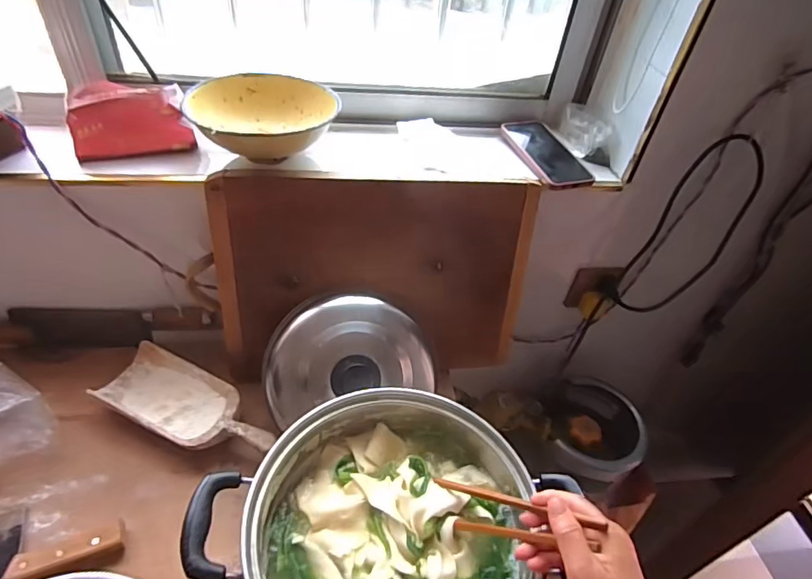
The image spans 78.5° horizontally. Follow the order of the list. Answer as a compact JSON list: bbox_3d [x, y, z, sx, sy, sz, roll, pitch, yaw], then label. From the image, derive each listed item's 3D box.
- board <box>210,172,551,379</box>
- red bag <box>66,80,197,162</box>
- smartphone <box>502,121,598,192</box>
[{"bbox_3d":[-0.038,-0.009,0.695,0.427,0.288,0.021,-1,25,-10],"label":"board"},{"bbox_3d":[-0.355,-0.219,0.646,0.136,0.075,0.062,-10,46,-18],"label":"red bag"},{"bbox_3d":[0.209,-0.203,0.745,0.090,0.013,0.159,-15,54,-20],"label":"smartphone"}]

